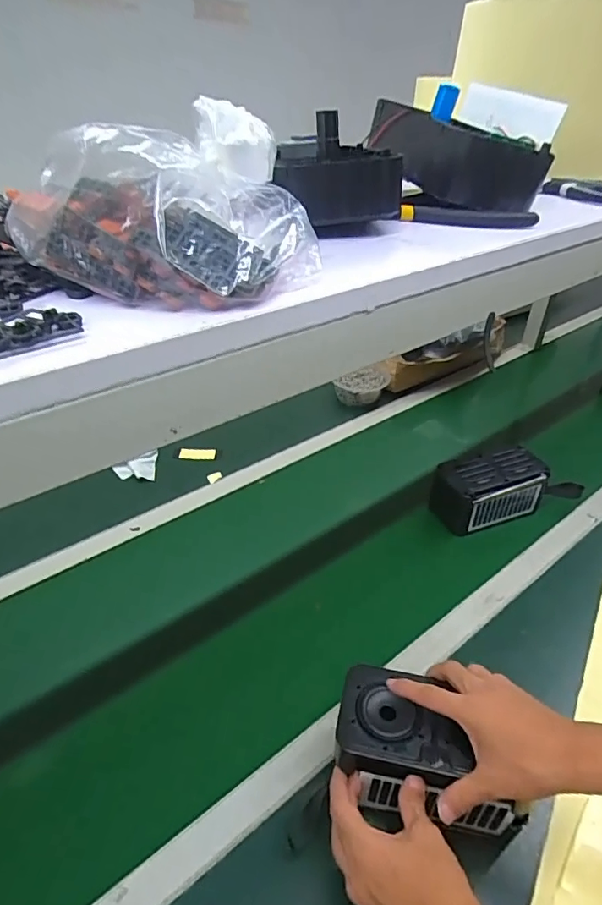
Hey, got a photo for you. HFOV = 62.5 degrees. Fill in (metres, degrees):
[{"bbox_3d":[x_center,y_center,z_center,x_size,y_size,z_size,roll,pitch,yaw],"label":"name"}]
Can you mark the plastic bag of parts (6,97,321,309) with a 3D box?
[{"bbox_3d":[-0.068,-0.142,0.281,0.154,0.069,0.141,12,39,16],"label":"plastic bag of parts"}]

